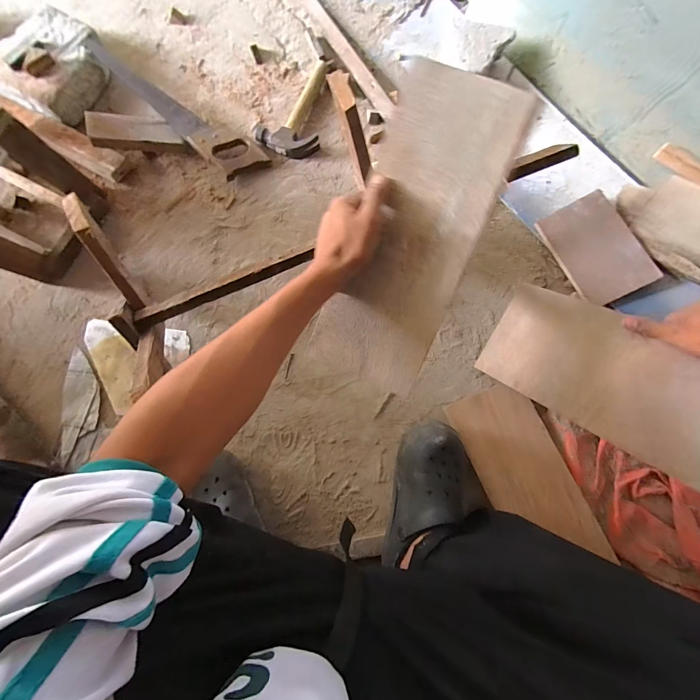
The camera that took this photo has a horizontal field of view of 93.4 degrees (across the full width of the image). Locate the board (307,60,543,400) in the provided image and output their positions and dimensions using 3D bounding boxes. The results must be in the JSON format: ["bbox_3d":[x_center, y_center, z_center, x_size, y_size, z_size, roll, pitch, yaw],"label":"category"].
[{"bbox_3d":[0.071,-0.123,0.383,0.136,0.008,0.343,22,106,5],"label":"board"}]

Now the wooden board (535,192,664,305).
[{"bbox_3d":[0.461,-0.190,0.620,0.118,0.026,0.197,-30,80,22],"label":"wooden board"}]

